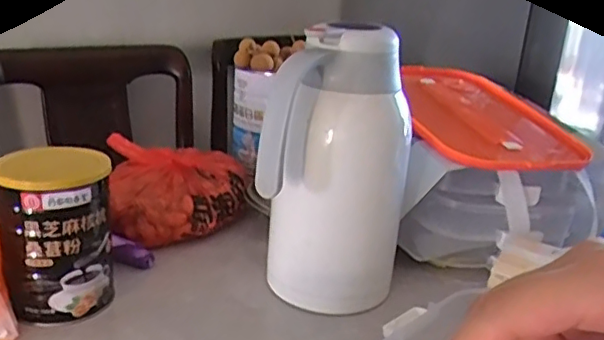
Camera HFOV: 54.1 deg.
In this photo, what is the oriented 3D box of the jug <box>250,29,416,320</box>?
[{"bbox_3d":[0.033,0.008,0.550,0.126,0.254,0.119,8,19,10],"label":"jug"}]

